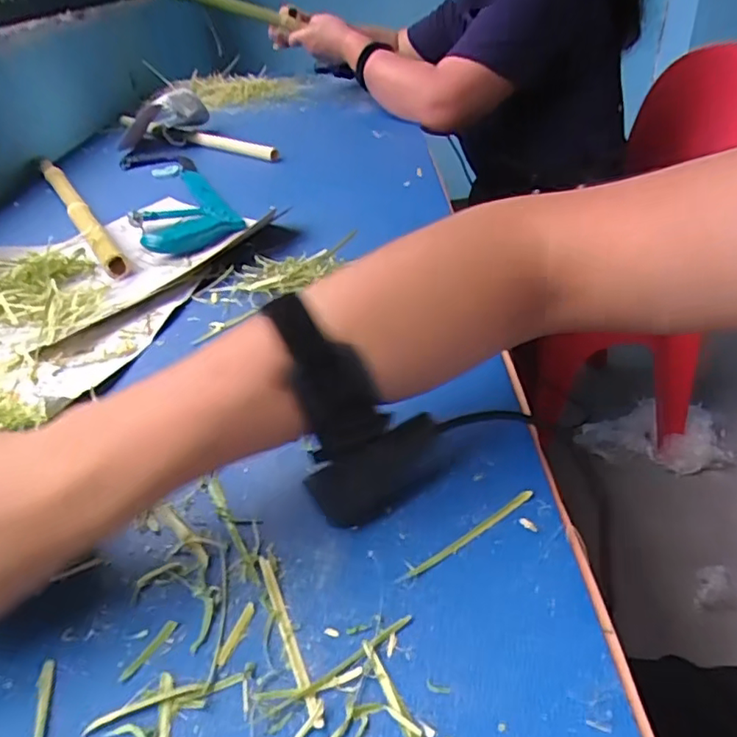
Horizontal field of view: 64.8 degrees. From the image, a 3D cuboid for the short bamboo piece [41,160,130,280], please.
[{"bbox_3d":[-0.355,-0.198,0.700,0.023,0.029,0.454,-25,40,-23],"label":"short bamboo piece"}]

